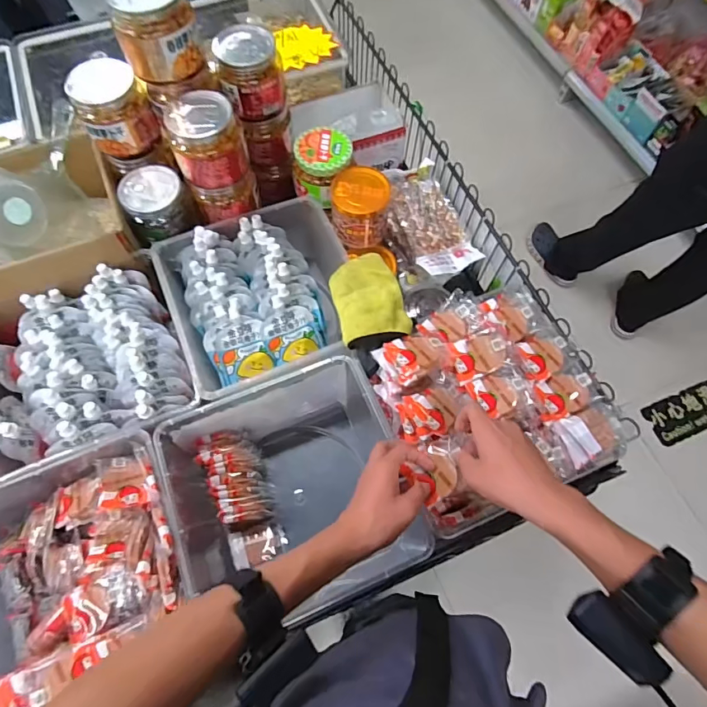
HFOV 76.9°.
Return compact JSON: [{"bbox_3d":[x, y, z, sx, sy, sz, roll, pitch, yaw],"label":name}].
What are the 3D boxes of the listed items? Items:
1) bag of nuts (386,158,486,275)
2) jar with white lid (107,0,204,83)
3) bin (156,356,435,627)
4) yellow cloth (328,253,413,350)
[{"bbox_3d":[0.133,-0.236,0.831,0.123,0.080,0.216,-23,69,-10],"label":"bag of nuts"},{"bbox_3d":[-0.274,-0.451,0.616,0.100,0.100,0.092,-21,69,-9],"label":"jar with white lid"},{"bbox_3d":[-0.092,0.207,0.662,0.315,0.166,0.300,-21,69,-9],"label":"bin"},{"bbox_3d":[0.024,-0.076,0.683,0.098,0.052,0.147,-11,67,-5],"label":"yellow cloth"}]

